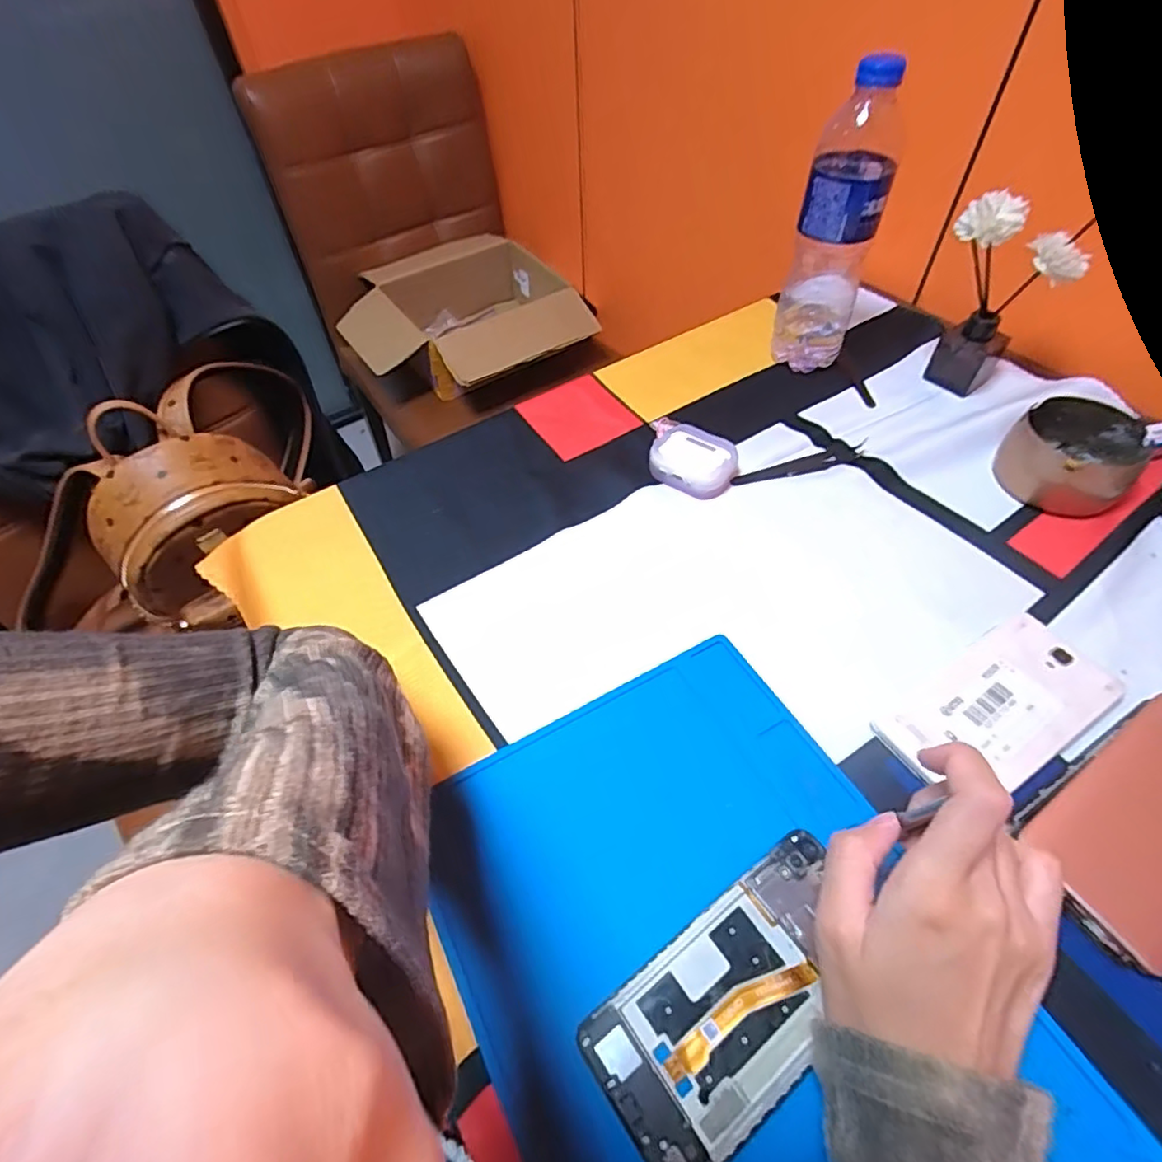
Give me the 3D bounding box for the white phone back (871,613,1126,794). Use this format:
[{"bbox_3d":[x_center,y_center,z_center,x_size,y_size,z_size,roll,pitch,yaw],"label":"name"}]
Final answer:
[{"bbox_3d":[0.247,0.076,0.359,0.143,0.010,0.070,-28,56,-18],"label":"white phone back"}]

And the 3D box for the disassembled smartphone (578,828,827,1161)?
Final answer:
[{"bbox_3d":[0.075,0.190,0.279,0.144,0.006,0.071,-31,57,-20],"label":"disassembled smartphone"}]

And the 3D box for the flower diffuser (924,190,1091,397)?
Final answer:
[{"bbox_3d":[0.337,-0.230,0.502,0.089,0.151,0.055,-11,53,-5],"label":"flower diffuser"}]

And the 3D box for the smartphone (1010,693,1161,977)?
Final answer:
[{"bbox_3d":[0.303,0.124,0.319,0.151,0.010,0.079,-27,56,-17],"label":"smartphone"}]

